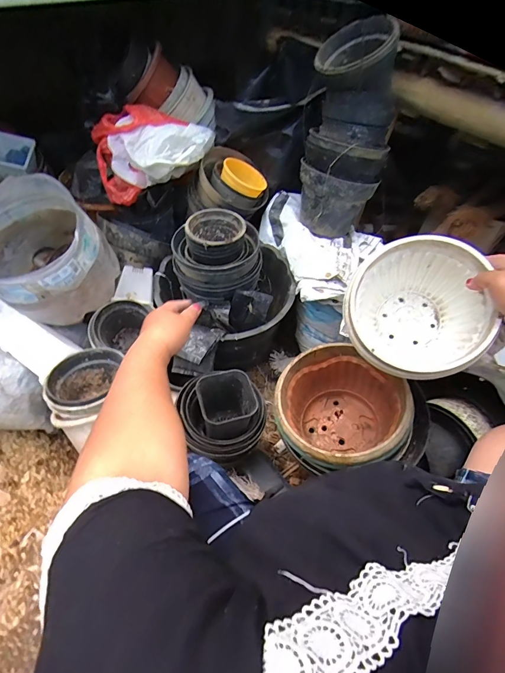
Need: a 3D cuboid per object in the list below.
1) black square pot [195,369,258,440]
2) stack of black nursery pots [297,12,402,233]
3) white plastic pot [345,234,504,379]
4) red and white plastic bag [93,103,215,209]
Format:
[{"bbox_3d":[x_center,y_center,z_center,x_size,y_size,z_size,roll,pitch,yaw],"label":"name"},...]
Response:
[{"bbox_3d":[-0.051,0.148,0.707,0.104,0.129,0.101,-14,53,-16],"label":"black square pot"},{"bbox_3d":[0.198,-0.404,0.772,0.178,0.380,0.185,13,50,5],"label":"stack of black nursery pots"},{"bbox_3d":[0.257,-0.033,0.580,0.196,0.170,0.205,-2,81,13],"label":"white plastic pot"},{"bbox_3d":[-0.224,-0.413,0.805,0.243,0.138,0.174,7,50,0],"label":"red and white plastic bag"}]

